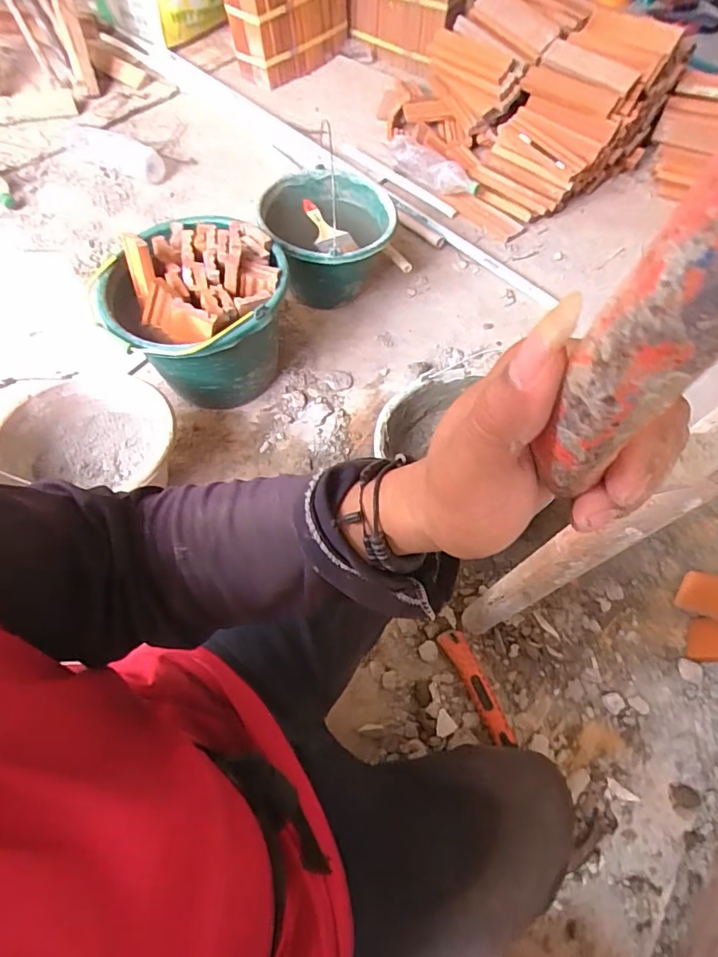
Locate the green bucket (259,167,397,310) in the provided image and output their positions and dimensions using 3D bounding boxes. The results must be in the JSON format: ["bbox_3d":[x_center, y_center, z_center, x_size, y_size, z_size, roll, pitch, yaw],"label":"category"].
[{"bbox_3d":[-0.059,-0.483,1.074,0.245,0.204,0.258,1,61,-2],"label":"green bucket"}]

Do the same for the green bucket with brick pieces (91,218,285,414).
[{"bbox_3d":[-0.273,-0.274,0.920,0.284,0.268,0.272,1,61,-2],"label":"green bucket with brick pieces"}]

